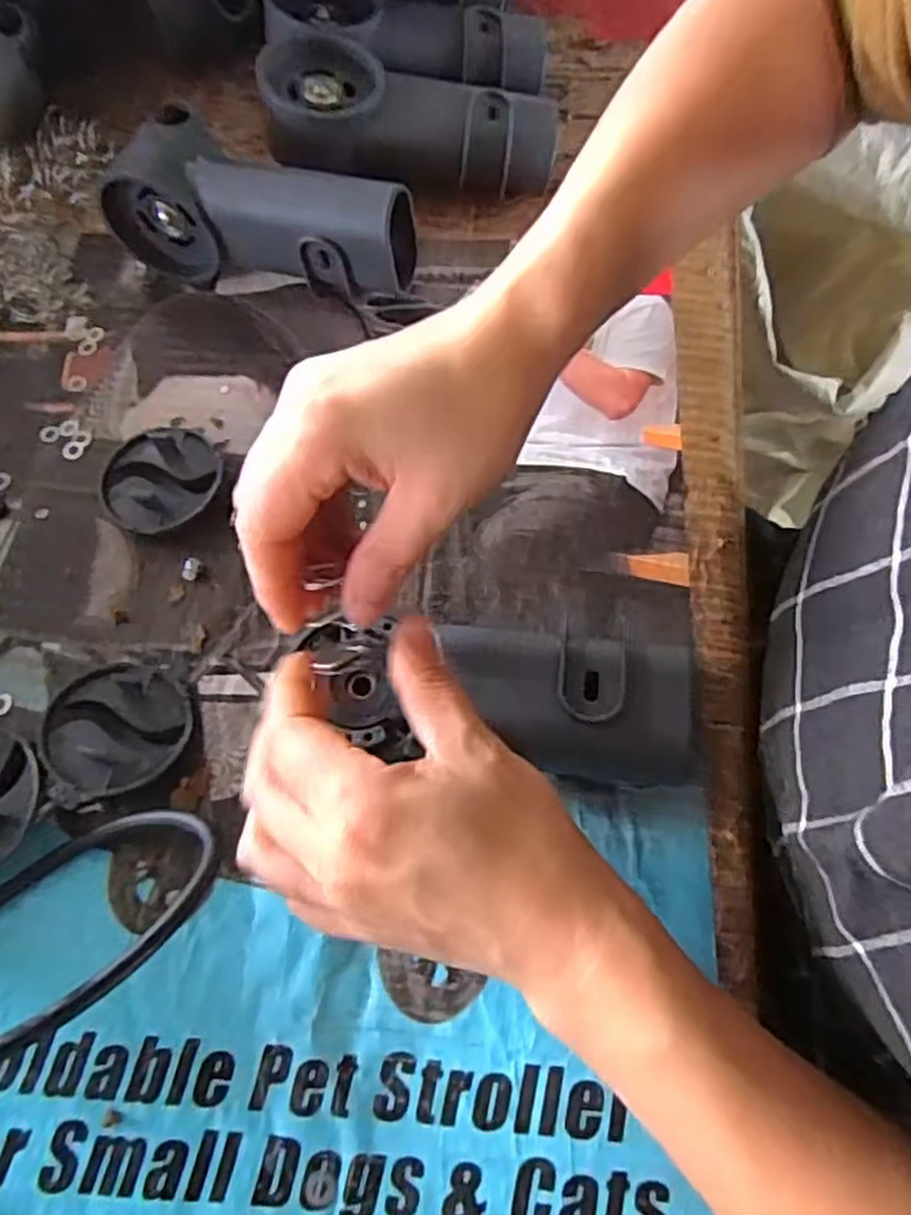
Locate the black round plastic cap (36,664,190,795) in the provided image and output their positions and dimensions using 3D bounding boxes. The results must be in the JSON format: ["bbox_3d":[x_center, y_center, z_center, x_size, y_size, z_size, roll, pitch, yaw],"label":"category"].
[{"bbox_3d":[-0.140,0.050,0.321,0.054,0.022,0.054,-1,67,1],"label":"black round plastic cap"}]

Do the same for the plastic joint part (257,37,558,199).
[{"bbox_3d":[-0.024,-0.270,0.432,0.162,0.043,0.064,6,67,-9],"label":"plastic joint part"}]

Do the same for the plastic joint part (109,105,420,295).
[{"bbox_3d":[-0.097,-0.202,0.401,0.166,0.068,0.051,15,68,8],"label":"plastic joint part"}]

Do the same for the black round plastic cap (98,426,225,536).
[{"bbox_3d":[-0.140,-0.061,0.370,0.053,0.017,0.055,-1,67,1],"label":"black round plastic cap"}]

